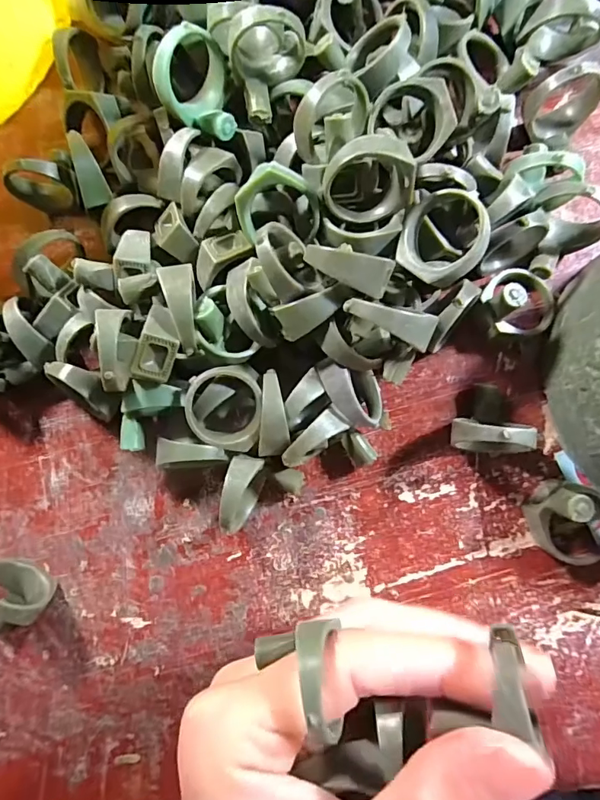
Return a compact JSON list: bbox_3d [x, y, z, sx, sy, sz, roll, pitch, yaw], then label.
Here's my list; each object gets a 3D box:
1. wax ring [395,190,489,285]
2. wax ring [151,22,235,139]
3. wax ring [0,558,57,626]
[{"bbox_3d":[0.044,-0.050,0.141,0.027,0.007,0.027,-3,83,26],"label":"wax ring"},{"bbox_3d":[-0.033,-0.107,0.153,0.020,0.027,0.027,38,110,27],"label":"wax ring"},{"bbox_3d":[-0.100,0.067,0.159,0.019,0.030,0.017,12,84,7],"label":"wax ring"}]

